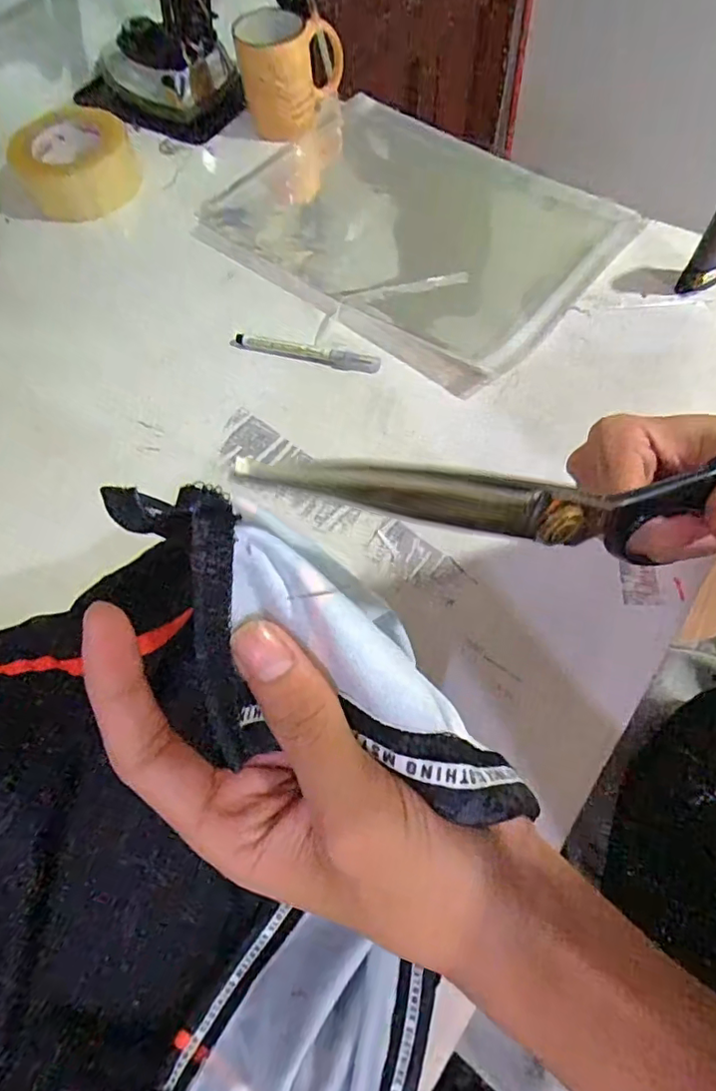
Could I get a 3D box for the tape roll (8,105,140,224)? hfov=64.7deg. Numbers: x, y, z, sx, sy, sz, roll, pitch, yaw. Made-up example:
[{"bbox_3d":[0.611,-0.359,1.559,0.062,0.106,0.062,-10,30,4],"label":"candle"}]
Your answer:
[{"bbox_3d":[-0.314,-0.425,0.632,0.127,0.067,0.127,-1,63,3],"label":"tape roll"}]

